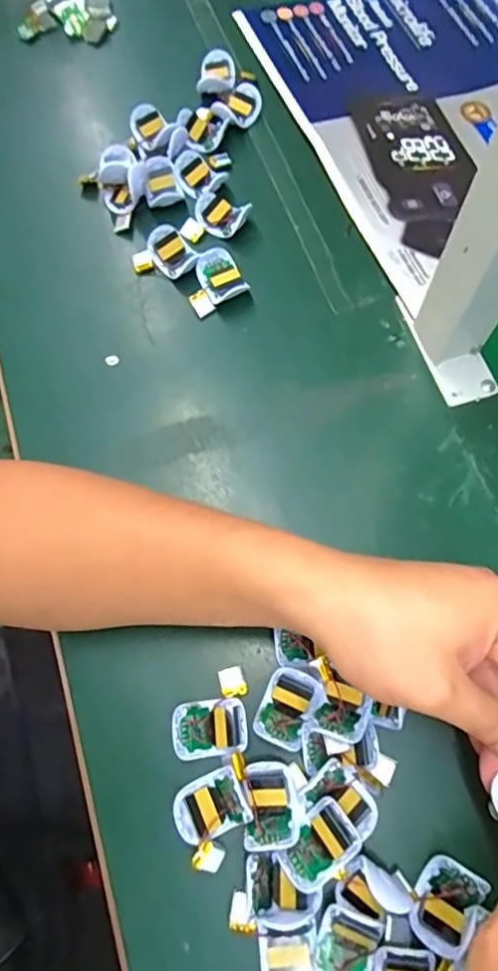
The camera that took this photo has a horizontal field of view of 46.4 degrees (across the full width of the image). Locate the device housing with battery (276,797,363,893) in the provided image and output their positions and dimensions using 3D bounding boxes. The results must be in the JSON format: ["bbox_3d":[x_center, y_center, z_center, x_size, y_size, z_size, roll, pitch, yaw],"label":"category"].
[{"bbox_3d":[0.038,0.192,0.309,0.042,0.014,0.028,-42,75,-13],"label":"device housing with battery"}]

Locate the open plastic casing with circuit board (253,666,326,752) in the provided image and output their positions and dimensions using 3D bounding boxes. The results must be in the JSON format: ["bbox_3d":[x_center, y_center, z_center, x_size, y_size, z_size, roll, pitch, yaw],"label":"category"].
[{"bbox_3d":[0.023,0.128,0.335,0.031,0.011,0.042,30,73,11],"label":"open plastic casing with circuit board"}]

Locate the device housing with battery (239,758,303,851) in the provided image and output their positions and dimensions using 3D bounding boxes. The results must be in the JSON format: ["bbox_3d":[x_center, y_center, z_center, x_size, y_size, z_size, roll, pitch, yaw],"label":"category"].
[{"bbox_3d":[0.013,0.172,0.315,0.032,0.018,0.040,-5,70,-1],"label":"device housing with battery"}]

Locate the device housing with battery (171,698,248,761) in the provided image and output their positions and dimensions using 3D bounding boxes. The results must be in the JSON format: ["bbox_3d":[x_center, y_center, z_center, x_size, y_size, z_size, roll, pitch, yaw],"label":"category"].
[{"bbox_3d":[-0.022,0.139,0.332,0.041,0.011,0.030,-7,70,-2],"label":"device housing with battery"}]

